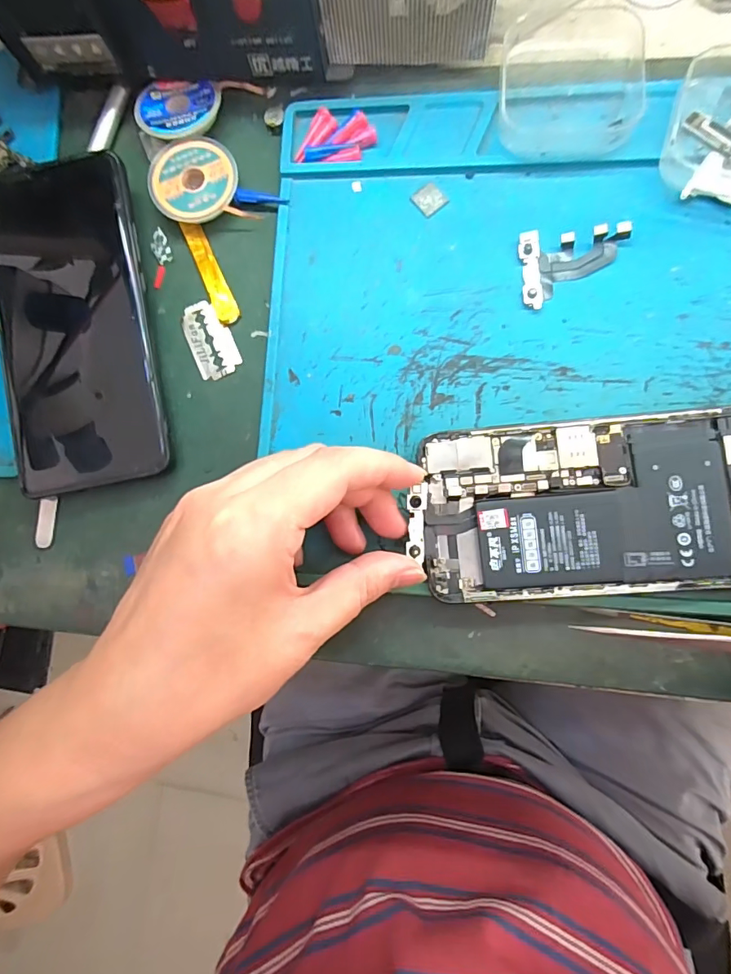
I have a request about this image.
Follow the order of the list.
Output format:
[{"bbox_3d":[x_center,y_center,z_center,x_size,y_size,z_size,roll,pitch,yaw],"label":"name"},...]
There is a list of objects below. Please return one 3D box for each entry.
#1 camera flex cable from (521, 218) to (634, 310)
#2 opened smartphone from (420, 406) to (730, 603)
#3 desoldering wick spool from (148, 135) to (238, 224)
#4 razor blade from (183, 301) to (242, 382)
[{"bbox_3d":[0.098,-0.103,0.217,0.048,0.006,0.034,-2,85,6],"label":"camera flex cable"},{"bbox_3d":[0.104,0.008,0.201,0.153,0.007,0.076,-4,85,6],"label":"opened smartphone"},{"bbox_3d":[-0.089,-0.158,0.241,0.043,0.012,0.047,-1,85,7],"label":"desoldering wick spool"},{"bbox_3d":[-0.080,-0.076,0.240,0.023,0.004,0.042,-26,82,-1],"label":"razor blade"}]

